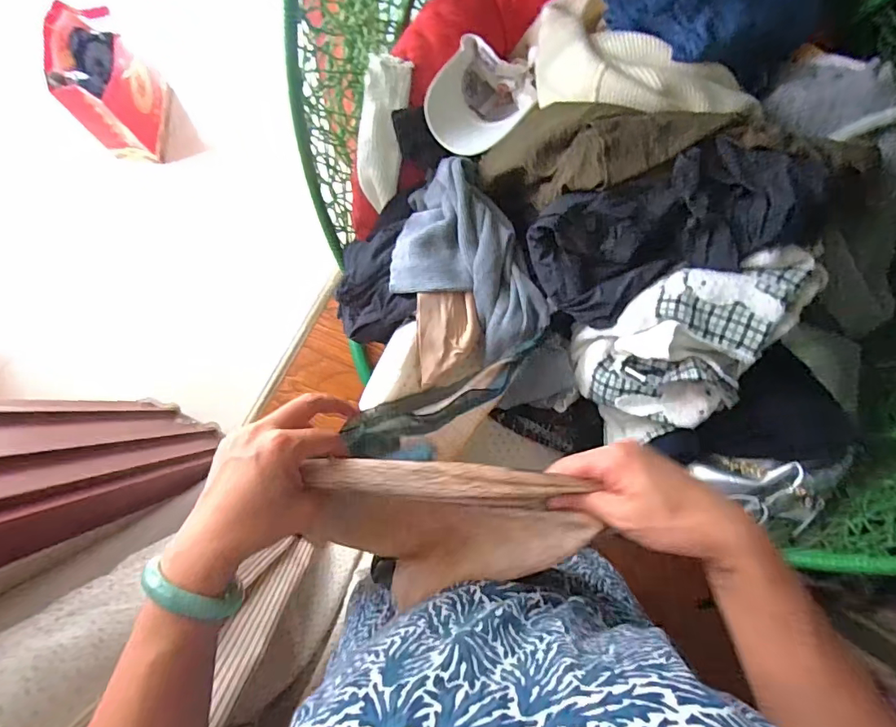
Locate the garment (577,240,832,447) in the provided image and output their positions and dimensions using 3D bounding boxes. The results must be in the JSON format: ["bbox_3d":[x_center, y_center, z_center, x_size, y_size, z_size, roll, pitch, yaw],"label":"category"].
[{"bbox_3d":[0.372,-0.038,0.729,0.207,0.134,0.362,49,118,1],"label":"garment"}]

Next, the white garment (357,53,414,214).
[{"bbox_3d":[-0.116,-0.398,0.847,0.078,0.028,0.235,6,114,-8],"label":"white garment"}]

